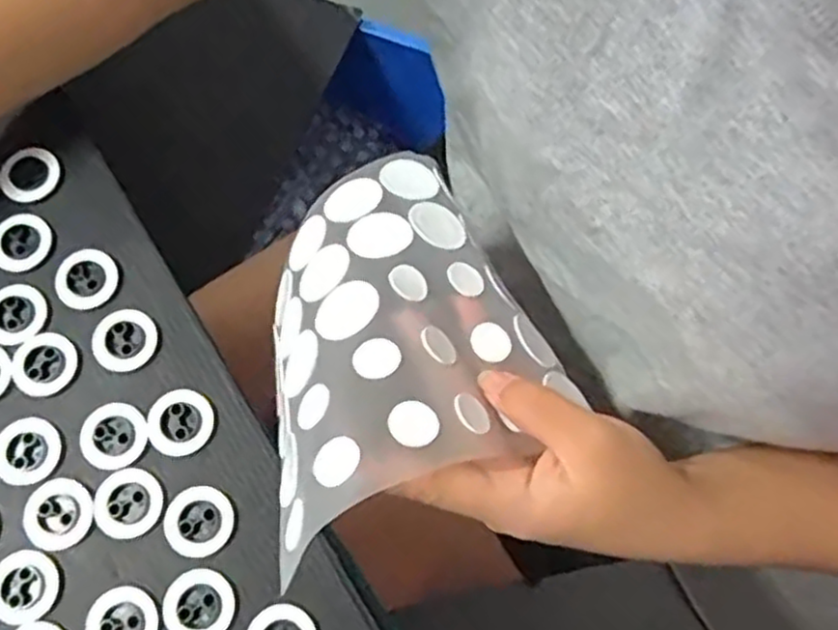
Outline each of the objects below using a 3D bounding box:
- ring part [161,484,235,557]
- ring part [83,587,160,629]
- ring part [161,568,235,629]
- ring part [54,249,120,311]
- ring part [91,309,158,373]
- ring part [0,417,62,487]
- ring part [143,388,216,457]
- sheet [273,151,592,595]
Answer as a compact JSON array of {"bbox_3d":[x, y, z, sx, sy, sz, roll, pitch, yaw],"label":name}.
[{"bbox_3d":[-0.093,0.086,0.306,0.028,0.004,0.029,0,74,0],"label":"ring part"},{"bbox_3d":[-0.120,0.125,0.293,0.029,0.004,0.027,0,74,0],"label":"ring part"},{"bbox_3d":[-0.090,0.118,0.295,0.027,0.004,0.028,-20,75,-5],"label":"ring part"},{"bbox_3d":[-0.155,-0.017,0.337,0.028,0.004,0.027,0,74,0],"label":"ring part"},{"bbox_3d":[-0.133,0.011,0.328,0.028,0.004,0.028,0,74,0],"label":"ring part"},{"bbox_3d":[-0.170,0.058,0.313,0.028,0.004,0.028,0,74,0],"label":"ring part"},{"bbox_3d":[-0.105,0.046,0.318,0.028,0.004,0.028,0,74,0],"label":"ring part"},{"bbox_3d":[-0.019,0.003,0.311,0.138,0.038,0.150,-21,57,-25],"label":"sheet"}]

